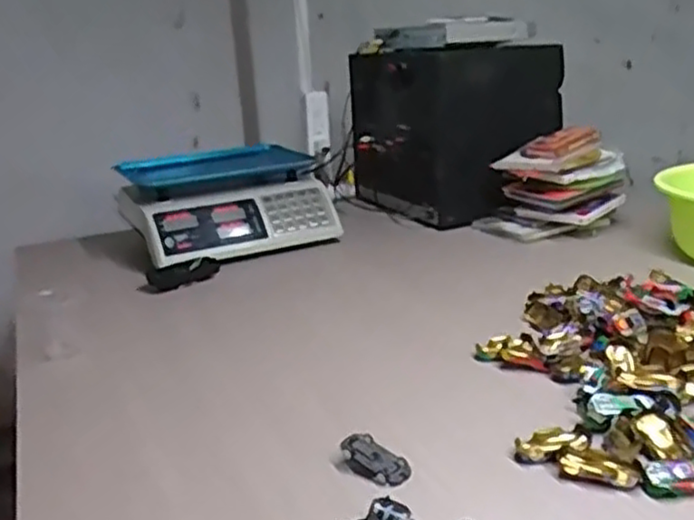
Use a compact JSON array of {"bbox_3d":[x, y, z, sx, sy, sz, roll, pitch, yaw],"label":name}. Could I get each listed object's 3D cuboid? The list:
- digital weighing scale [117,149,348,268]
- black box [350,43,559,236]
[{"bbox_3d":[-0.219,-0.118,1.324,0.336,0.156,0.336,-9,18,-24],"label":"digital weighing scale"},{"bbox_3d":[0.203,-0.262,1.439,0.264,0.345,0.340,-10,19,-27],"label":"black box"}]

